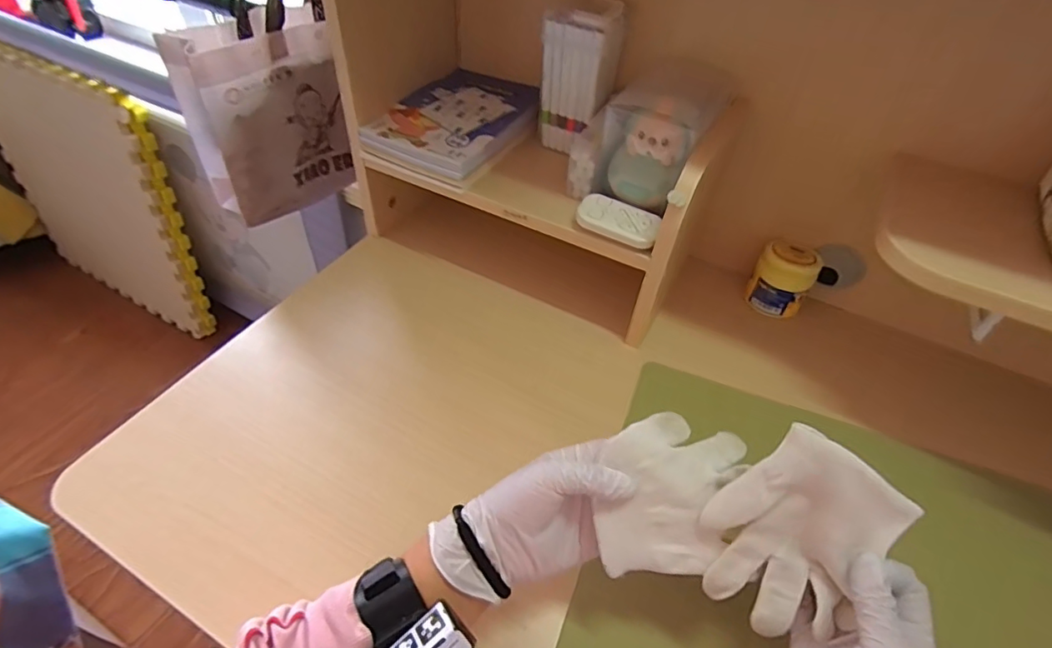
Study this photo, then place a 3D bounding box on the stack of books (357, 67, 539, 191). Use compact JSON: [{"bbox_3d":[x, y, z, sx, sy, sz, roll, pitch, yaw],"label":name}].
[{"bbox_3d":[-0.073,-0.228,0.604,0.141,0.042,0.196,26,50,20],"label":"stack of books"}]

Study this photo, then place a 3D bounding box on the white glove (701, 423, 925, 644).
[{"bbox_3d":[0.164,0.129,0.333,0.090,0.120,0.018,35,14,13],"label":"white glove"}]

